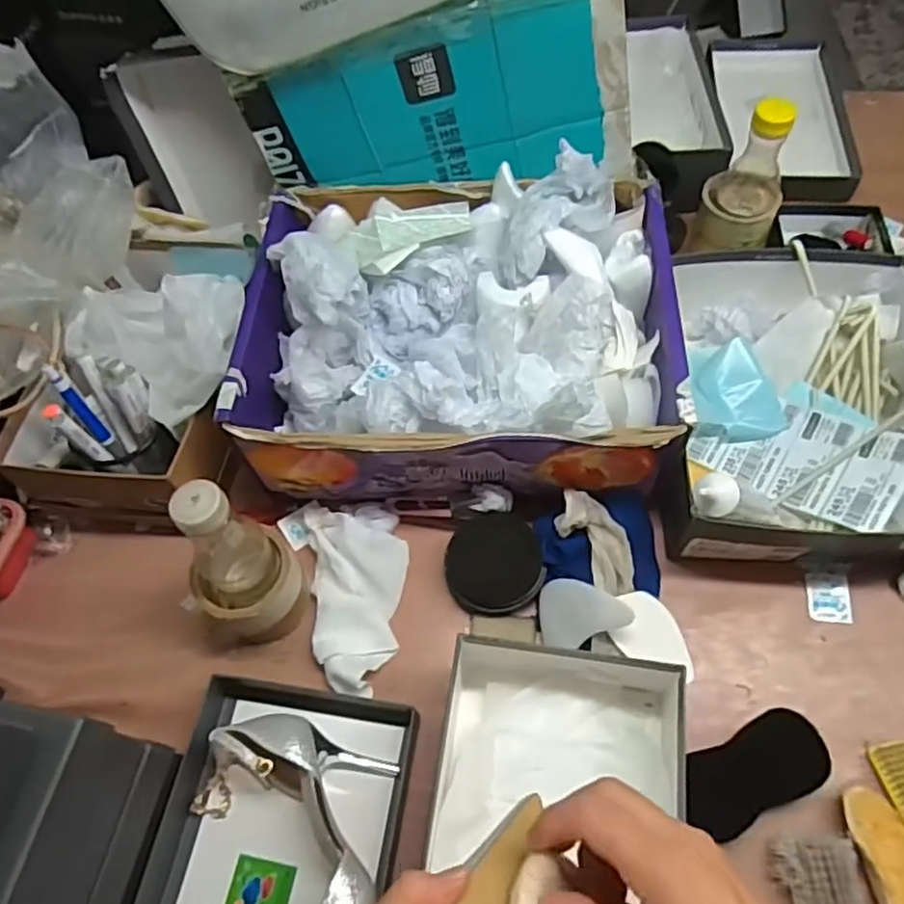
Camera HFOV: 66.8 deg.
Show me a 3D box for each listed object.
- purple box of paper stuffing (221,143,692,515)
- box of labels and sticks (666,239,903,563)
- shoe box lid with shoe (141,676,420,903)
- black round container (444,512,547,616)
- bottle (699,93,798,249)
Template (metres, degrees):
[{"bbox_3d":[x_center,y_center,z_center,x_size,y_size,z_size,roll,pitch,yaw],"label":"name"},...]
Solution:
[{"bbox_3d":[0.004,-0.122,0.678,0.397,0.156,0.312,1,60,5],"label":"purple box of paper stuffing"},{"bbox_3d":[0.333,-0.071,0.677,0.260,0.113,0.362,2,60,5],"label":"box of labels and sticks"},{"bbox_3d":[-0.145,0.336,0.516,0.179,0.068,0.304,6,61,8],"label":"shoe box lid with shoe"},{"bbox_3d":[0.038,0.103,0.637,0.088,0.016,0.088,-2,75,8],"label":"black round container"},{"bbox_3d":[0.322,-0.290,0.741,0.066,0.157,0.065,-11,60,-2],"label":"bottle"}]

